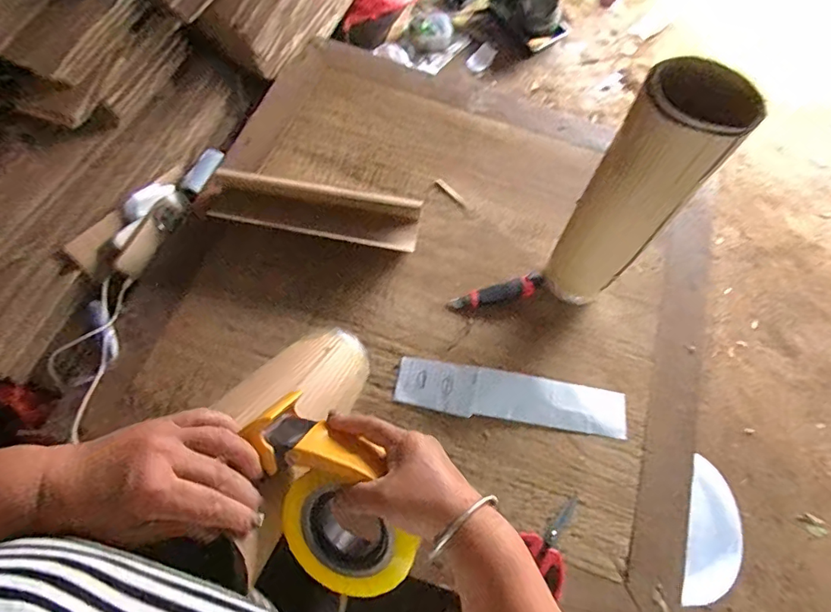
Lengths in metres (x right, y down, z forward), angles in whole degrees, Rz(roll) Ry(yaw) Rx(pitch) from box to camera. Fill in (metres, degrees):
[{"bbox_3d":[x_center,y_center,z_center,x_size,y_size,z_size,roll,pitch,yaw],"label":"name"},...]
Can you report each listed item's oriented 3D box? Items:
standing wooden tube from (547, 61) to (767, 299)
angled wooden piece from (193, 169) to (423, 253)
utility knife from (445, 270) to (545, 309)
[{"bbox_3d":[0.302,-0.137,0.681,0.121,0.440,0.095,39,69,10],"label":"standing wooden tube"},{"bbox_3d":[-0.195,-0.183,0.895,0.401,0.041,0.102,9,66,0],"label":"angled wooden piece"},{"bbox_3d":[0.152,-0.022,0.867,0.186,0.014,0.042,-17,71,-13],"label":"utility knife"}]

